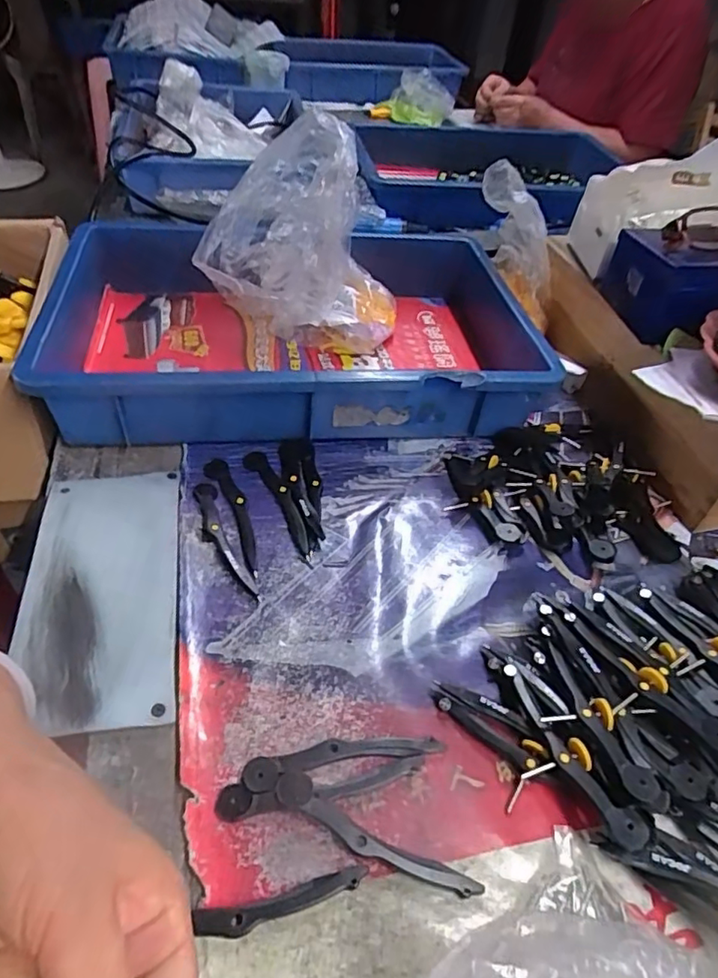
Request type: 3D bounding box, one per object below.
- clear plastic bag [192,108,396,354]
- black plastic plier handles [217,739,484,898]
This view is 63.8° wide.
[{"bbox_3d":[-0.055,-0.258,0.590,0.201,0.175,0.132,13,46,5],"label":"clear plastic bag"},{"bbox_3d":[-0.001,0.160,0.313,0.133,0.011,0.066,14,46,6],"label":"black plastic plier handles"}]

